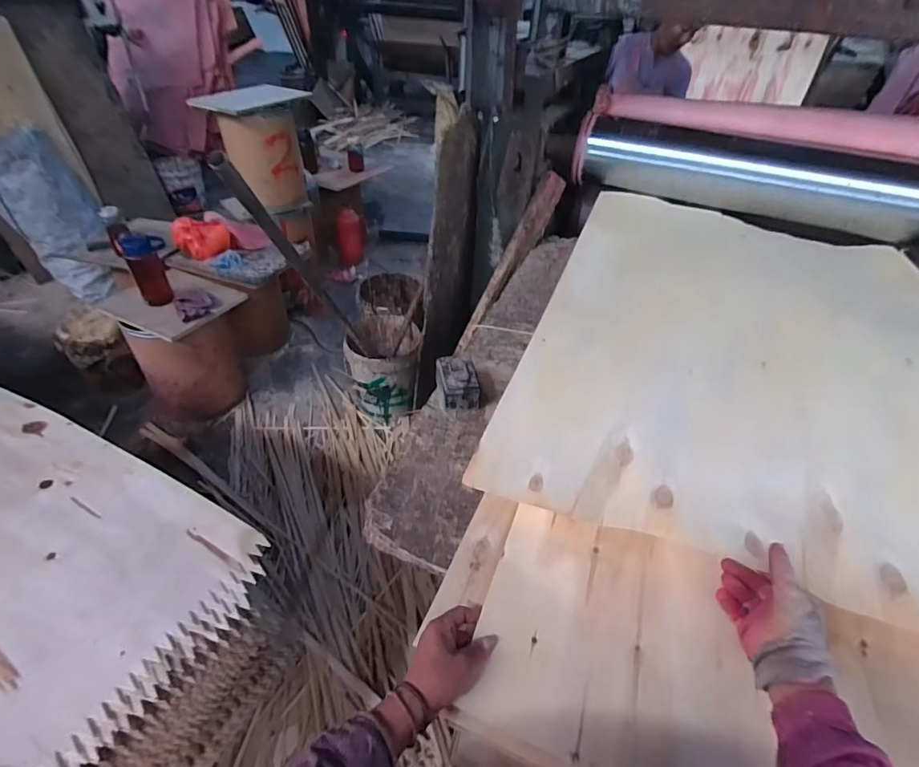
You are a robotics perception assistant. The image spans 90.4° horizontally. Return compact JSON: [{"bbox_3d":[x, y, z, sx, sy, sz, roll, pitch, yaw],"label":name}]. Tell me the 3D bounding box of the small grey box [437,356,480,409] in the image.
[{"bbox_3d":[-0.004,-0.001,0.919,0.076,0.065,0.107,-7,43,-11],"label":"small grey box"}]

